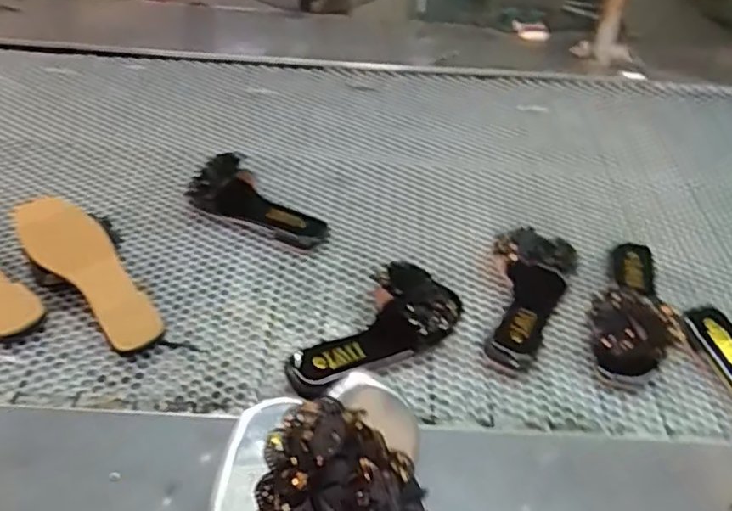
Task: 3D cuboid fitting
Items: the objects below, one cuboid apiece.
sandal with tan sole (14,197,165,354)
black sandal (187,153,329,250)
[{"bbox_3d":[-0.334,0.027,0.762,0.220,0.093,0.079,49,56,4],"label":"sandal with tan sole"},{"bbox_3d":[-0.154,-0.072,0.884,0.213,0.067,0.080,25,49,20],"label":"black sandal"}]

